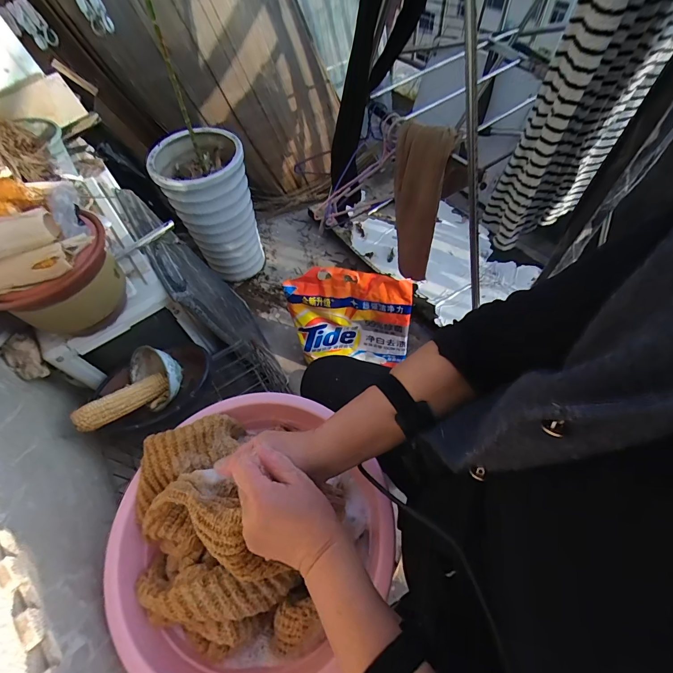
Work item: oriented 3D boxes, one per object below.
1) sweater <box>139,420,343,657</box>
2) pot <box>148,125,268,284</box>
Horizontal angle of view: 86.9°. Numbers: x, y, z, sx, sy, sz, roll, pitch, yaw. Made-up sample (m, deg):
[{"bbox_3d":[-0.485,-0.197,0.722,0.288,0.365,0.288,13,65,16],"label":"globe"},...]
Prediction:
[{"bbox_3d":[-0.141,0.233,0.436,0.282,0.140,0.215,30,65,20],"label":"sweater"},{"bbox_3d":[-0.394,-0.410,1.214,0.249,0.461,0.248,-2,58,3],"label":"pot"}]

